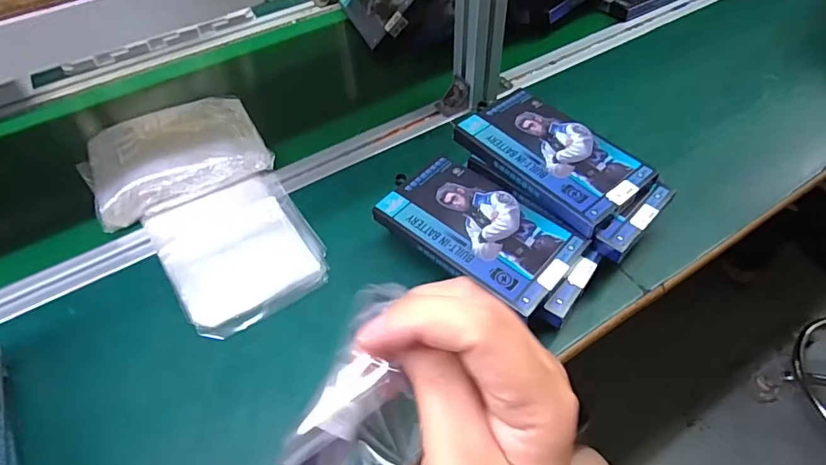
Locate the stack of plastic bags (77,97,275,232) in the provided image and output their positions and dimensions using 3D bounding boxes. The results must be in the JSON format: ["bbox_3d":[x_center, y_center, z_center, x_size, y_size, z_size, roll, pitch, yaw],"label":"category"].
[{"bbox_3d":[-0.261,-0.090,0.537,0.177,0.045,0.135,-25,53,-17],"label":"stack of plastic bags"}]

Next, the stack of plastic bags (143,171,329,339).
[{"bbox_3d":[-0.168,0.015,0.475,0.134,0.013,0.168,-28,54,-19],"label":"stack of plastic bags"}]

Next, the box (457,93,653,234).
[{"bbox_3d":[0.128,-0.073,0.453,0.098,0.021,0.162,-36,57,-24],"label":"box"}]

